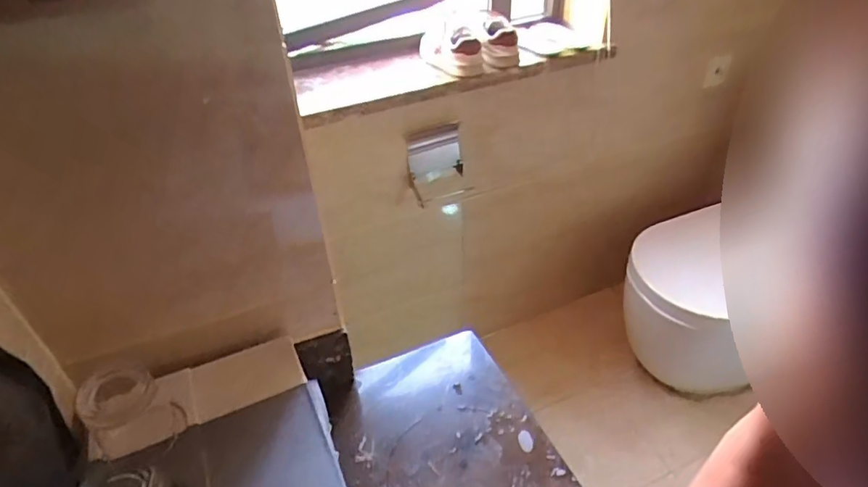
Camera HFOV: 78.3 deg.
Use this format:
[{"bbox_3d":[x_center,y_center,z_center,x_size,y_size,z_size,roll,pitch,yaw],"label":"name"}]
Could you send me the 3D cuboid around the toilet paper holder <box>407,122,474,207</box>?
[{"bbox_3d":[0.011,-0.177,1.204,0.148,0.188,0.042,-19,42,-19],"label":"toilet paper holder"}]

